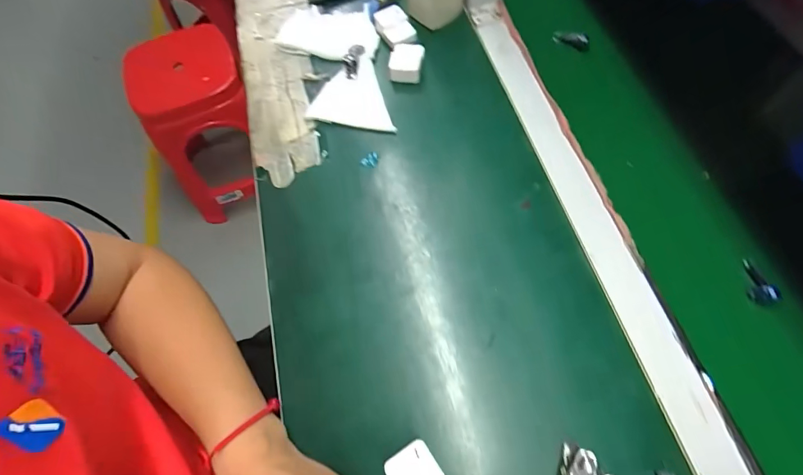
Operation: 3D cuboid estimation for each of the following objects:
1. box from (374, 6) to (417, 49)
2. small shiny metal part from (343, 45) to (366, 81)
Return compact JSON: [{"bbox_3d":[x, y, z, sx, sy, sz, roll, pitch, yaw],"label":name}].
[{"bbox_3d":[-0.008,-0.268,0.519,0.039,0.018,0.060,-24,65,-8],"label":"box"},{"bbox_3d":[-0.061,-0.222,0.511,0.021,0.013,0.050,12,65,9],"label":"small shiny metal part"}]

